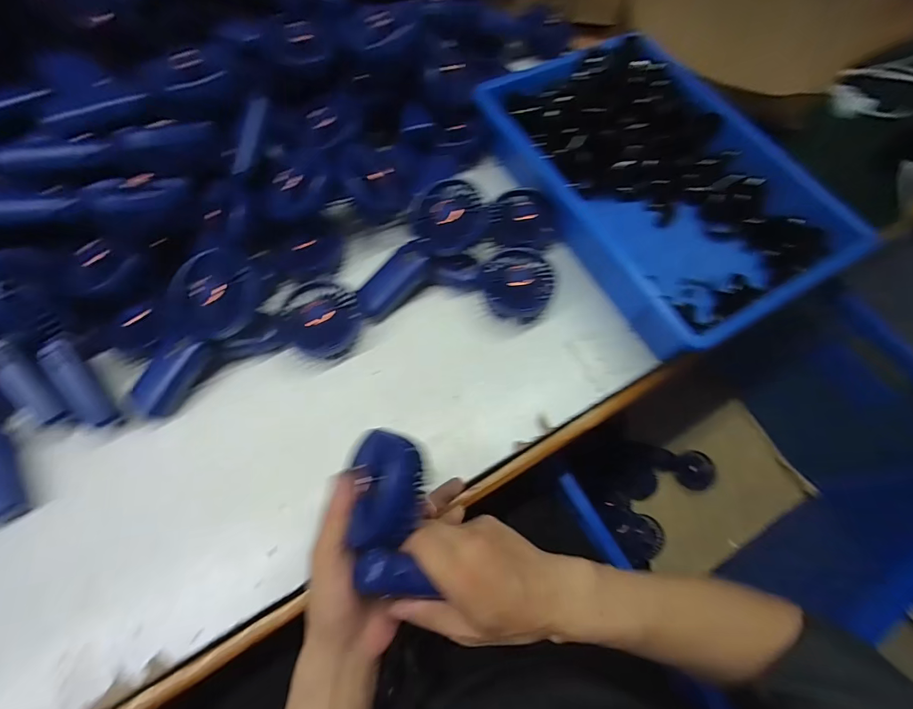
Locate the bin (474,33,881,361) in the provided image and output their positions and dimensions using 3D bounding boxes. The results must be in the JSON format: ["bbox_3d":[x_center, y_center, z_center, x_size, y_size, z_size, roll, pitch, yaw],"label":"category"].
[{"bbox_3d":[0.252,-0.224,0.542,0.260,0.106,0.405,-30,70,-13],"label":"bin"}]

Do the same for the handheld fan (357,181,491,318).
[{"bbox_3d":[-0.043,-0.119,0.469,0.182,0.033,0.076,-46,73,5],"label":"handheld fan"}]

